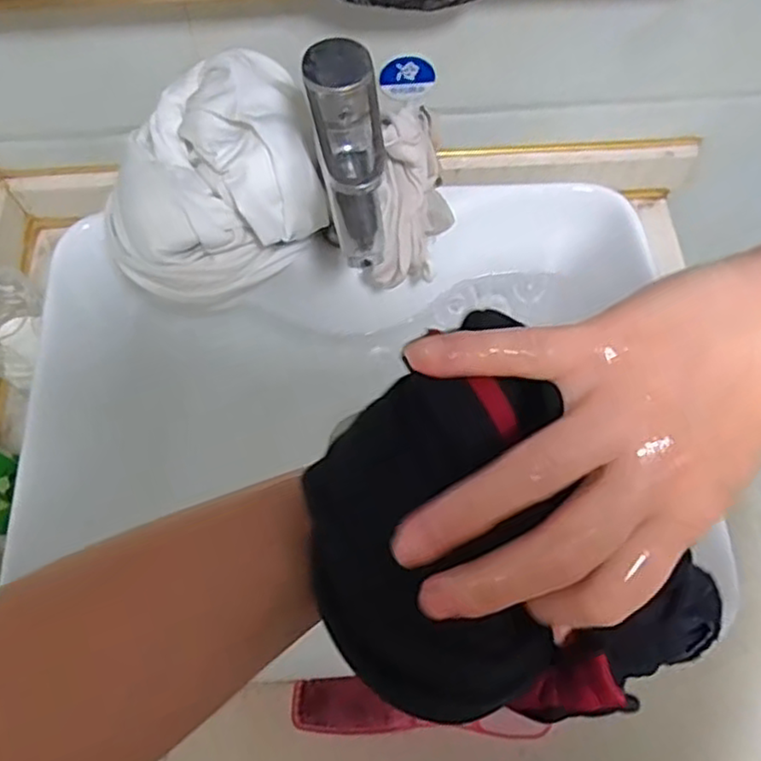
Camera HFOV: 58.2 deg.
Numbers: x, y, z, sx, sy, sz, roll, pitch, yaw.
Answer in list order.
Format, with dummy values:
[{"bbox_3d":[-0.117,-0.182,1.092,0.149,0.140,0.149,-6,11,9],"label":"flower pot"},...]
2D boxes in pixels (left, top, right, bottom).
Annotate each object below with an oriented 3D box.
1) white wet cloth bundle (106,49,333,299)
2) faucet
[{"bbox_3d":[-0.128,-0.156,0.516,0.156,0.103,0.141,-13,66,-5],"label":"white wet cloth bundle"},{"bbox_3d":[-0.018,-0.141,0.423,0.044,0.070,0.122,-6,65,-1],"label":"faucet"}]

